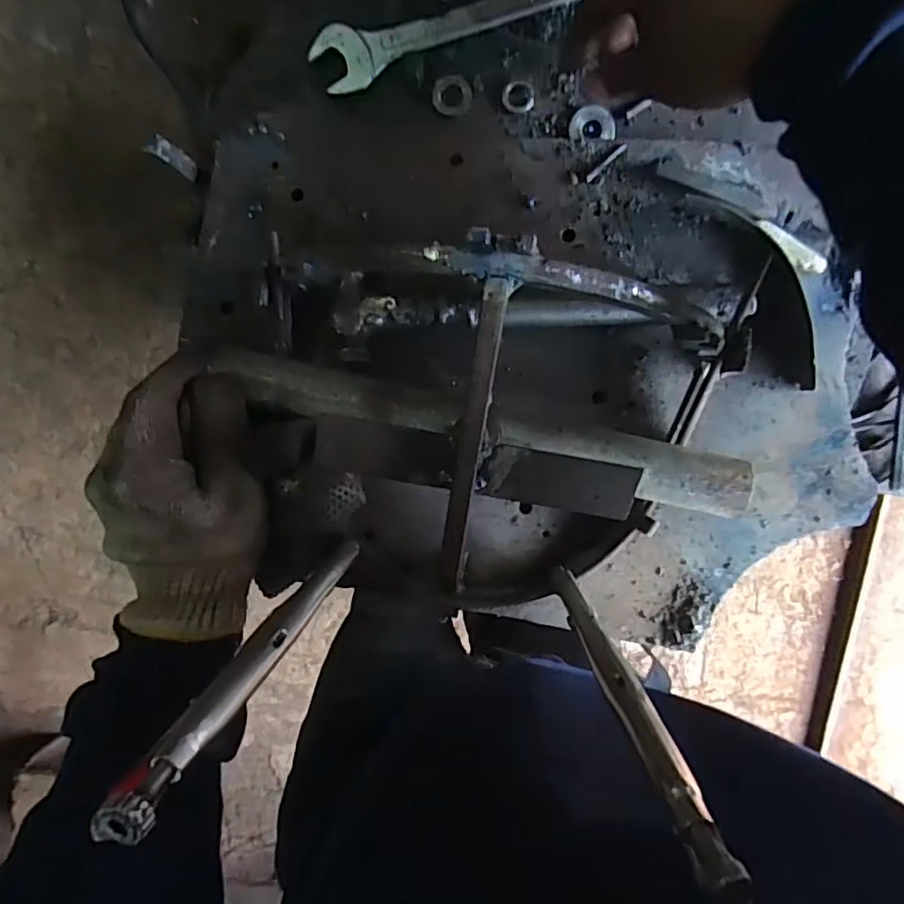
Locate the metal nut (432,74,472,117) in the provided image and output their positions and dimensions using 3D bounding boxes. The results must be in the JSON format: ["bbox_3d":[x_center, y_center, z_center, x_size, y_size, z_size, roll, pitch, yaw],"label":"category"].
[{"bbox_3d":[0.000,-0.216,0.357,0.023,0.004,0.024,-6,98,3],"label":"metal nut"}]

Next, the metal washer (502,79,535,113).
[{"bbox_3d":[0.041,-0.216,0.358,0.020,0.006,0.019,-1,107,-5],"label":"metal washer"}]

